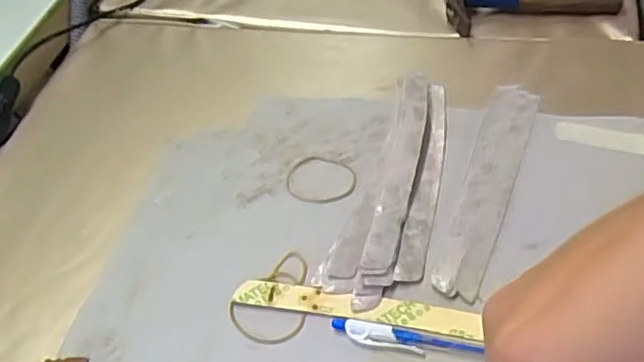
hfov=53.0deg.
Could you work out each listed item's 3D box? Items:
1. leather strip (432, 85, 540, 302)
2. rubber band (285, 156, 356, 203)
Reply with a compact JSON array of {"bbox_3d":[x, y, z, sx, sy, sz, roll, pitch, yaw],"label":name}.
[{"bbox_3d":[0.120,-0.002,0.460,0.033,0.005,0.199,20,54,12],"label":"leather strip"},{"bbox_3d":[0.000,-0.002,0.481,0.052,0.004,0.045,0,49,7],"label":"rubber band"}]

